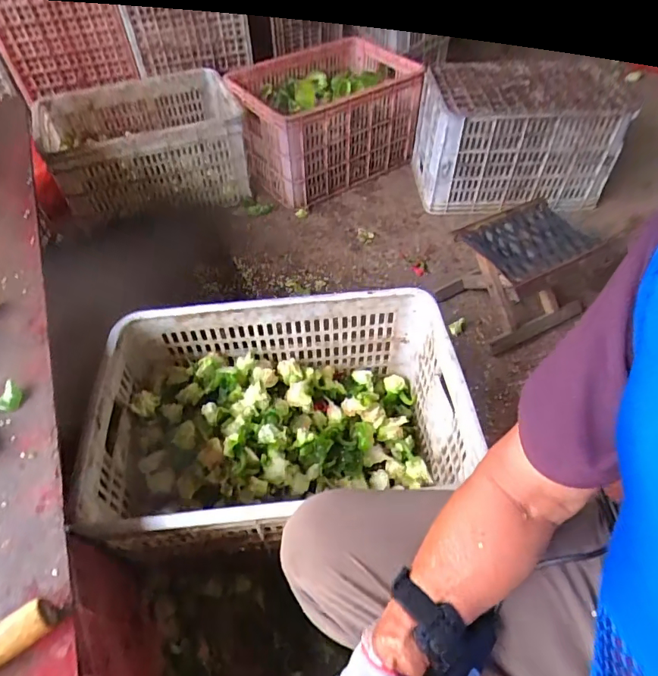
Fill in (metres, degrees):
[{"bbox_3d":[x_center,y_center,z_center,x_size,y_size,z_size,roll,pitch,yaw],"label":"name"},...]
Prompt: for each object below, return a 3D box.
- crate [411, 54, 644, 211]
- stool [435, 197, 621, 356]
[{"bbox_3d":[0.509,-0.590,1.336,0.487,0.280,0.336,0,51,-1],"label":"crate"},{"bbox_3d":[0.437,-0.148,1.061,0.274,0.222,0.211,-24,55,-17],"label":"stool"}]

